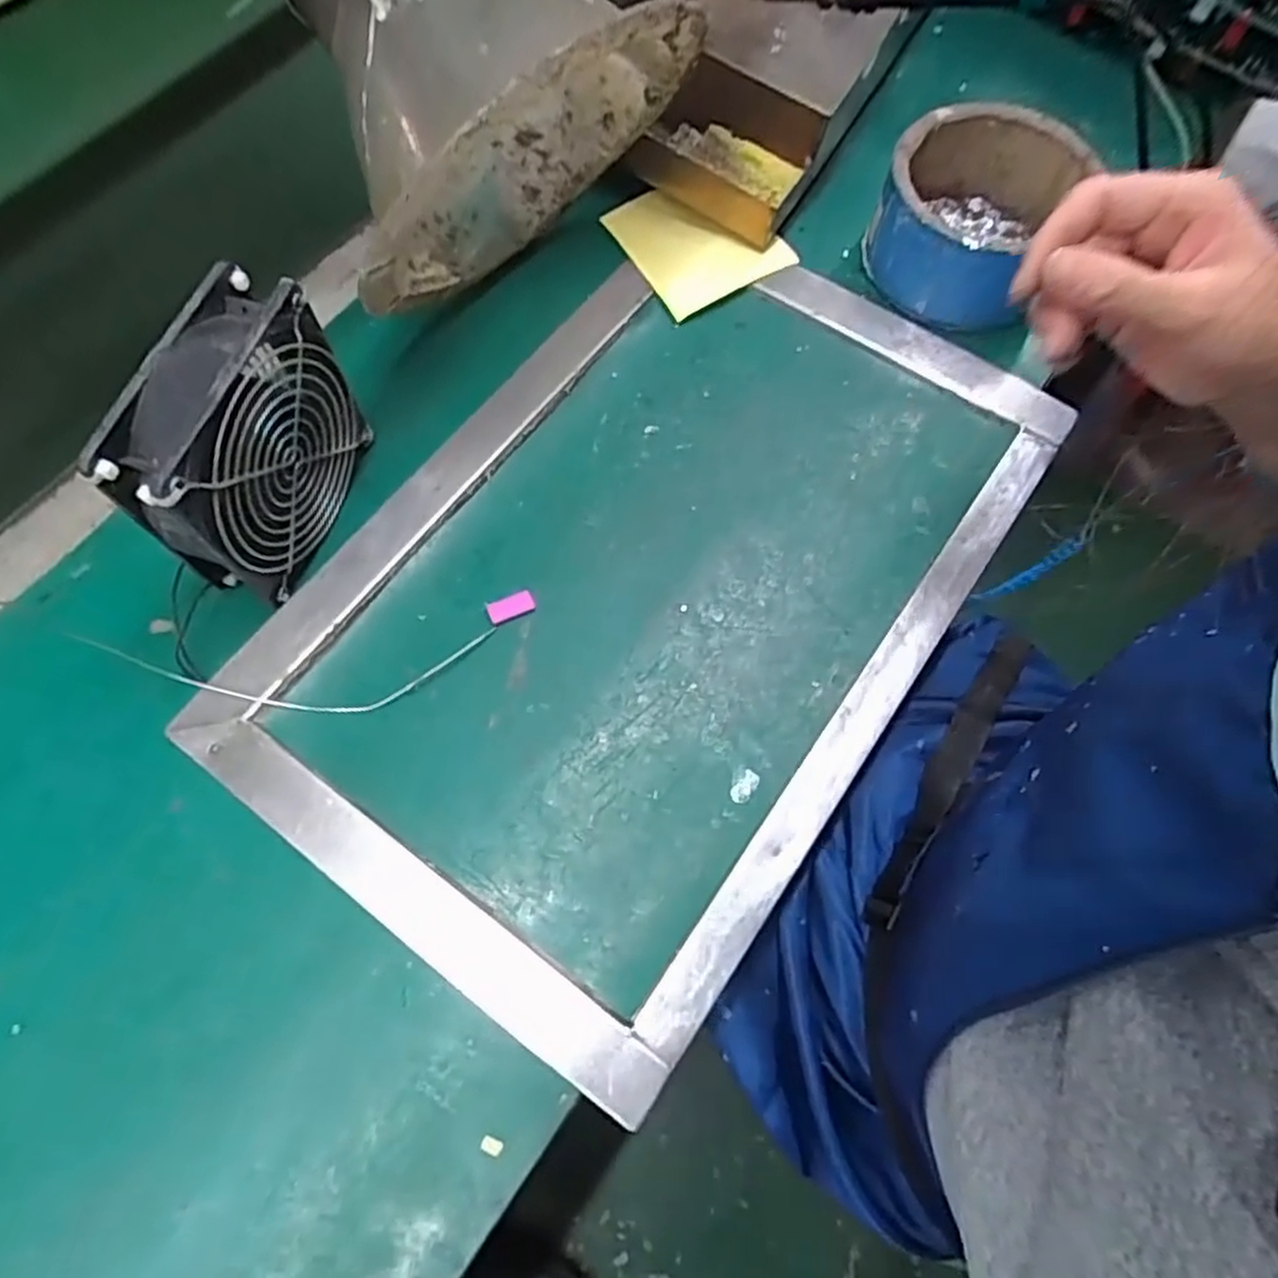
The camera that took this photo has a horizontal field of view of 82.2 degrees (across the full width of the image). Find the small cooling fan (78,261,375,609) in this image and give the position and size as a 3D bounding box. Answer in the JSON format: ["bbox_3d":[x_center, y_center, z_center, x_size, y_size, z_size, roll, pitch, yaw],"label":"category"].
[{"bbox_3d":[-0.186,-0.089,0.361,0.044,0.122,0.122,14,69,6],"label":"small cooling fan"}]

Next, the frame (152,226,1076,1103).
[{"bbox_3d":[0.002,-0.049,0.407,0.312,0.012,0.451,34,72,13],"label":"frame"}]

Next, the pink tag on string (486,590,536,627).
[{"bbox_3d":[-0.070,-0.018,0.398,0.025,0.004,0.015,-20,69,-7],"label":"pink tag on string"}]

